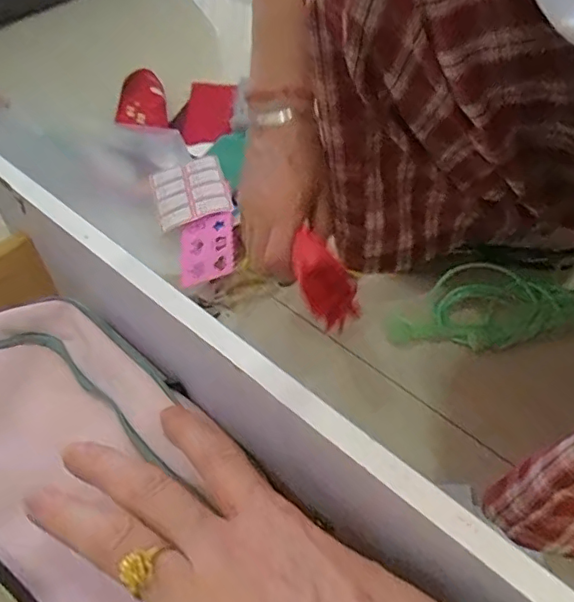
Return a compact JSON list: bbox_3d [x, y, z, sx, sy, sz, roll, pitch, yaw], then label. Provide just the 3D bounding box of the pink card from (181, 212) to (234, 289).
[{"bbox_3d":[-0.087,-0.059,0.611,0.059,0.008,0.093,-11,51,4],"label":"pink card"}]

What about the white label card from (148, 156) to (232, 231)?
[{"bbox_3d":[-0.116,-0.133,0.674,0.087,0.006,0.112,-21,49,-5],"label":"white label card"}]

